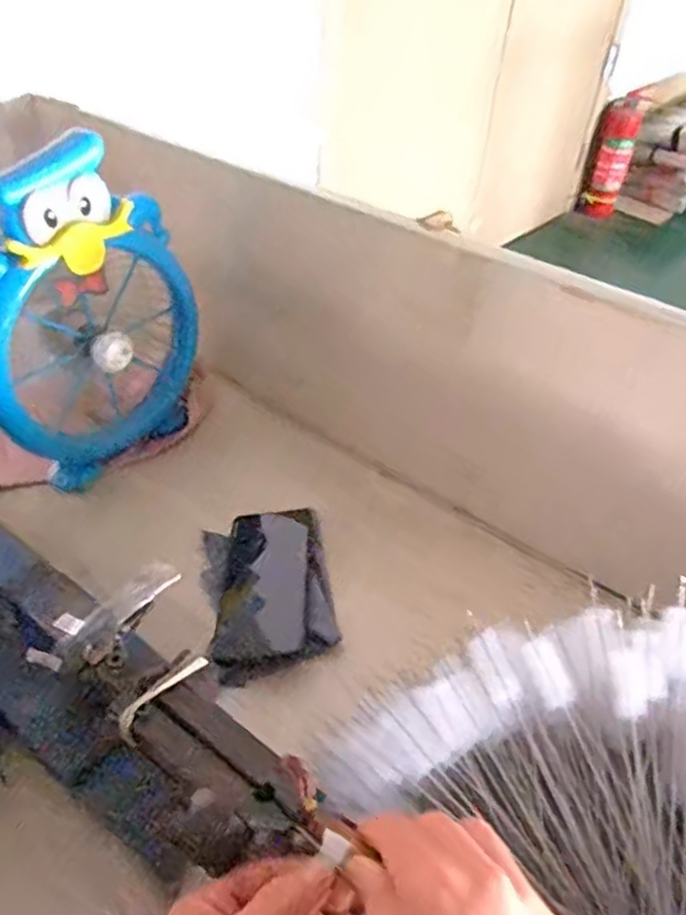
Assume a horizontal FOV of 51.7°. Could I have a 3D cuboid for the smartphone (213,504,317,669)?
[{"bbox_3d":[-0.066,0.107,0.620,0.077,0.011,0.161,1,44,-2],"label":"smartphone"}]

